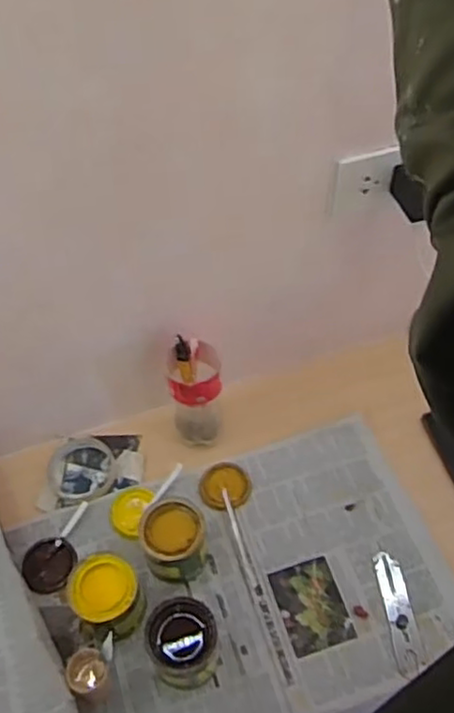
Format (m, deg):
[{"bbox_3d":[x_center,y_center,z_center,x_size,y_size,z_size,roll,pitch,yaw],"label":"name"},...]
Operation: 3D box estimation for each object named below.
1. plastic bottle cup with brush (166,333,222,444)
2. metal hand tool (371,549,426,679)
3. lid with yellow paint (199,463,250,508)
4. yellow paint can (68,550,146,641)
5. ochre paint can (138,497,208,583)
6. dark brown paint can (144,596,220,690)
[{"bbox_3d":[-0.037,0.047,0.846,0.058,0.153,0.074,-1,54,1],"label":"plastic bottle cup with brush"},{"bbox_3d":[0.191,0.279,0.768,0.030,0.007,0.123,-5,54,-2],"label":"metal hand tool"},{"bbox_3d":[-0.003,0.161,0.856,0.063,0.010,0.059,-1,54,1],"label":"lid with yellow paint"},{"bbox_3d":[-0.127,0.257,0.736,0.068,0.068,0.069,-1,54,1],"label":"yellow paint can"},{"bbox_3d":[-0.059,0.206,0.775,0.070,0.076,0.072,-1,54,1],"label":"ochre paint can"},{"bbox_3d":[-0.044,0.300,0.715,0.071,0.077,0.075,-1,54,1],"label":"dark brown paint can"}]

